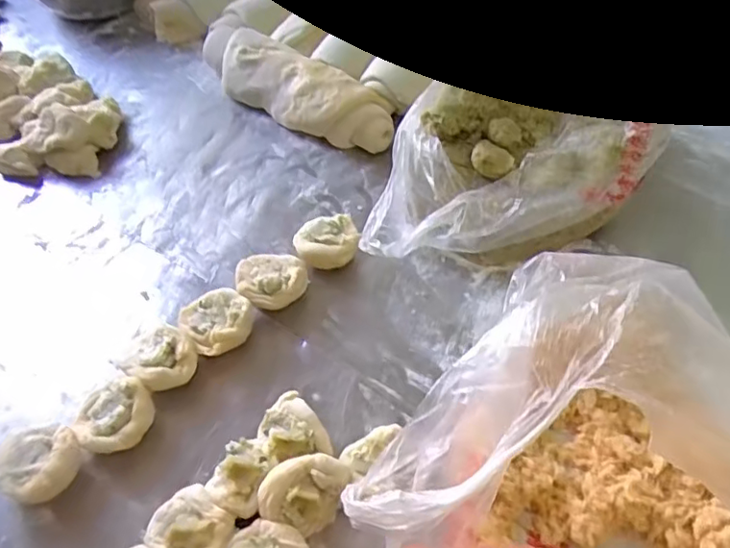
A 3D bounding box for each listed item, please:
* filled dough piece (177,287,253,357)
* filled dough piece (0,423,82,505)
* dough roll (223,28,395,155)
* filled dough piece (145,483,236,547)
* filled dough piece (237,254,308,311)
[{"bbox_3d":[-0.108,0.036,0.438,0.048,0.024,0.041,-37,58,-25],"label":"filled dough piece"},{"bbox_3d":[-0.206,0.121,0.375,0.047,0.030,0.045,17,53,17],"label":"filled dough piece"},{"bbox_3d":[-0.059,-0.181,0.592,0.188,0.057,0.070,28,57,24],"label":"dough roll"},{"bbox_3d":[-0.100,0.154,0.349,0.049,0.030,0.041,31,59,26],"label":"filled dough piece"},{"bbox_3d":[-0.071,0.007,0.462,0.053,0.030,0.048,-14,51,-9],"label":"filled dough piece"}]

